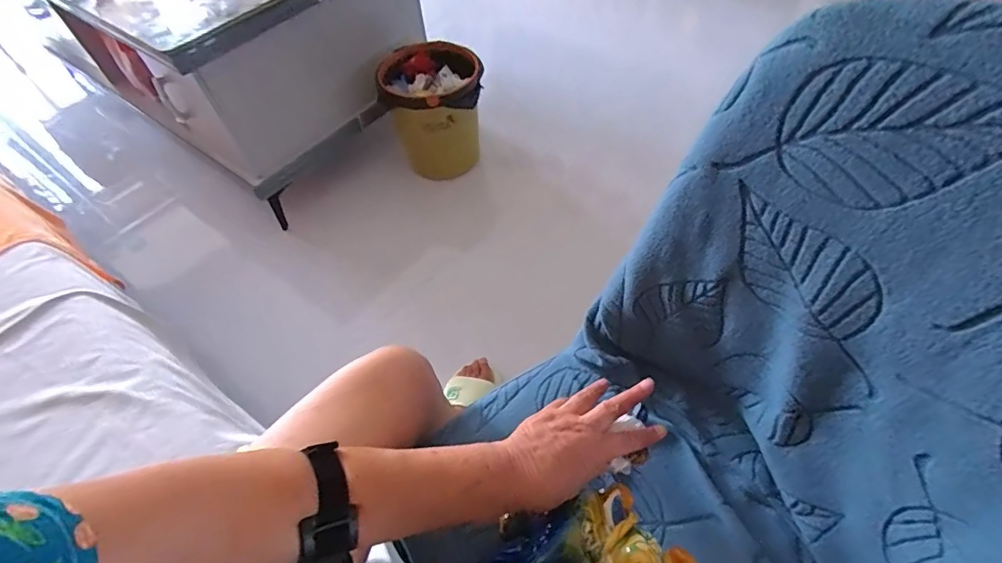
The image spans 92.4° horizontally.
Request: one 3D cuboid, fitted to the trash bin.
[{"bbox_3d":[-0.184,-0.465,1.360,0.251,0.296,0.250,-18,56,-9],"label":"trash bin"}]

